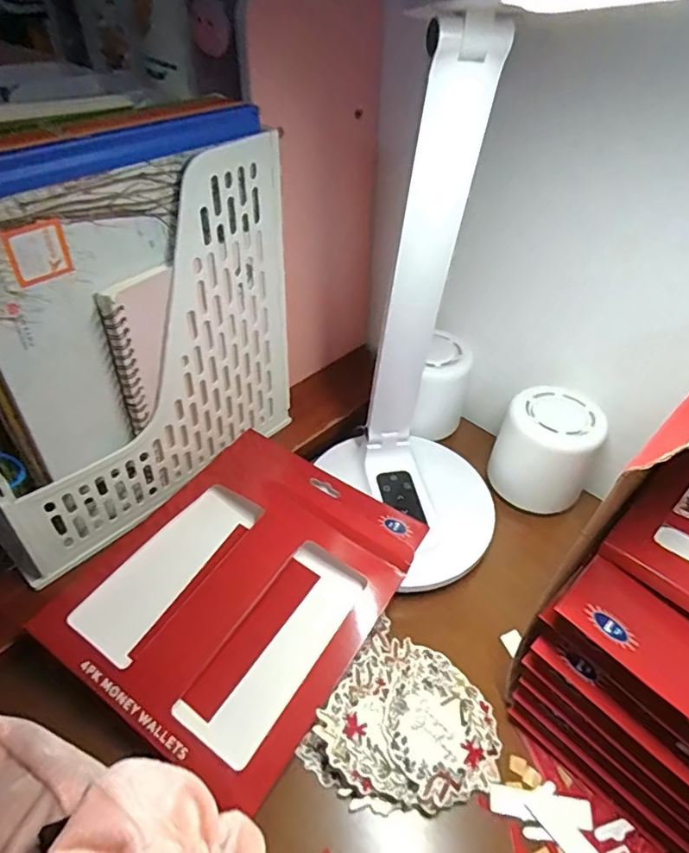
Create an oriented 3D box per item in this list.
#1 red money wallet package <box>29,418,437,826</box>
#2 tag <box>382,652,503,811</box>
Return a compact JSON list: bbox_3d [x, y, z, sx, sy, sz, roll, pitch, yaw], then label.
[{"bbox_3d":[-0.071,0.111,0.403,0.192,0.028,0.233,27,48,23],"label":"red money wallet package"},{"bbox_3d":[0.064,0.197,0.354,0.075,0.004,0.078,39,43,21],"label":"tag"}]

